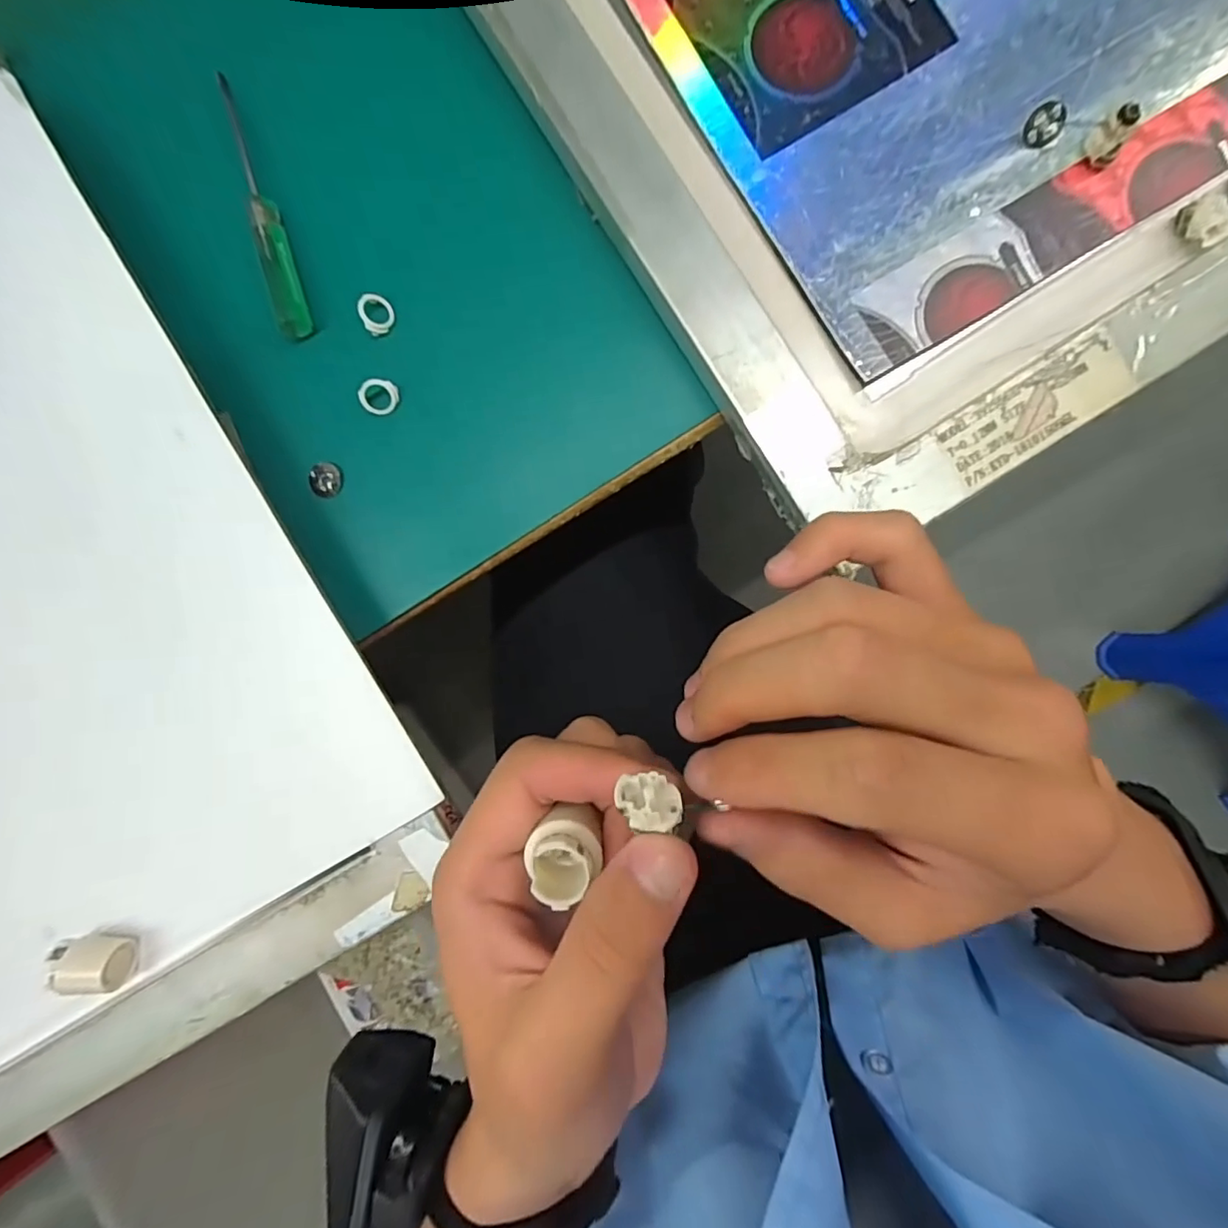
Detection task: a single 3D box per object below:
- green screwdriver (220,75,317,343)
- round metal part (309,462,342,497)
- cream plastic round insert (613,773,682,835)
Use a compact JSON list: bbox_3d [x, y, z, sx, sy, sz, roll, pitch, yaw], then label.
[{"bbox_3d":[-0.151,-0.179,0.243,0.017,0.012,0.115,-13,88,4],"label":"green screwdriver"},{"bbox_3d":[-0.126,-0.059,0.246,0.013,0.004,0.014,0,88,4],"label":"round metal part"},{"bbox_3d":[0.009,0.046,0.134,0.014,0.009,0.012,-5,87,4],"label":"cream plastic round insert"}]

